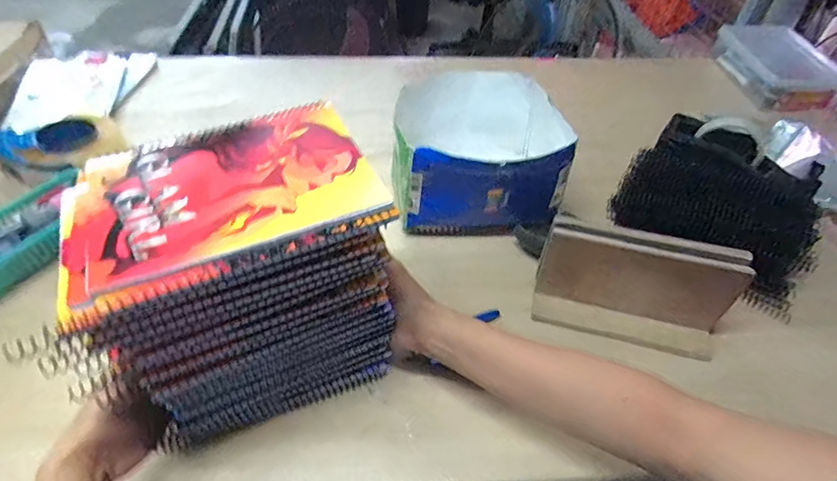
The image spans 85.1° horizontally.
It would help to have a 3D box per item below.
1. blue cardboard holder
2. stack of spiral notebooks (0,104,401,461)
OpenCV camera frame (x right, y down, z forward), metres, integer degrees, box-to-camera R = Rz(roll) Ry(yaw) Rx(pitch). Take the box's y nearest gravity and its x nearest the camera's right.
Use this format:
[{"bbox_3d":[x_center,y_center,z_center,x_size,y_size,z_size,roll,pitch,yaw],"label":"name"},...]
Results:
[{"bbox_3d":[0.085,-0.122,0.632,0.212,0.136,0.233,-1,46,5],"label":"blue cardboard holder"},{"bbox_3d":[-0.141,0.042,0.411,0.213,0.234,0.150,-22,48,-16],"label":"stack of spiral notebooks"}]

